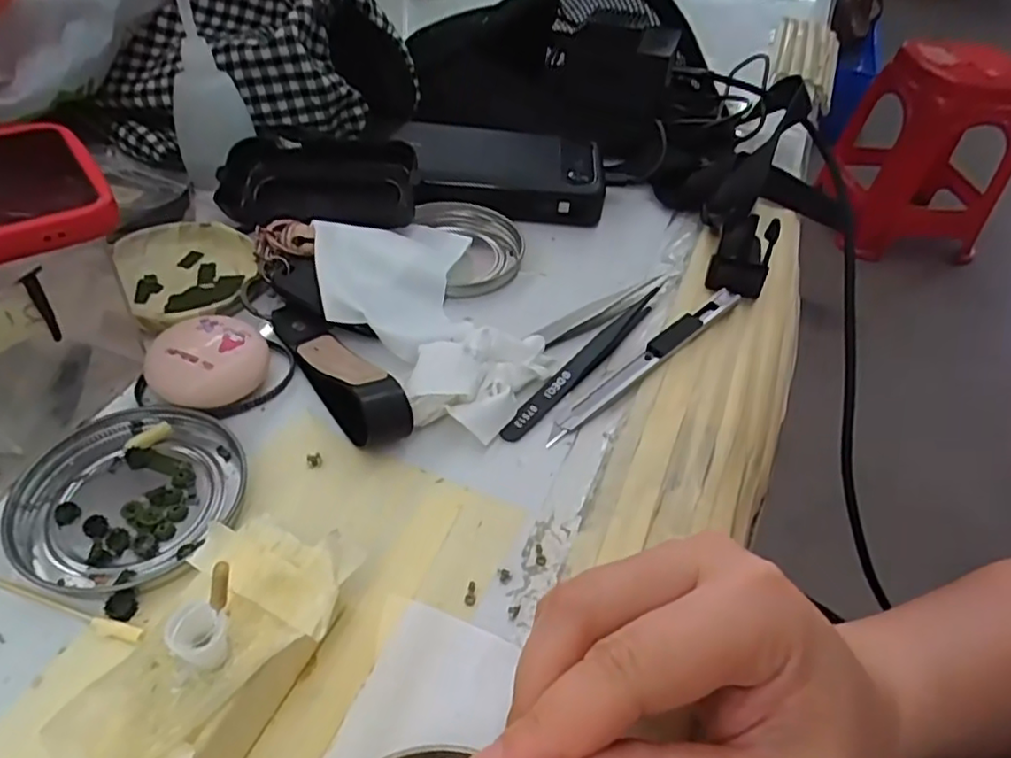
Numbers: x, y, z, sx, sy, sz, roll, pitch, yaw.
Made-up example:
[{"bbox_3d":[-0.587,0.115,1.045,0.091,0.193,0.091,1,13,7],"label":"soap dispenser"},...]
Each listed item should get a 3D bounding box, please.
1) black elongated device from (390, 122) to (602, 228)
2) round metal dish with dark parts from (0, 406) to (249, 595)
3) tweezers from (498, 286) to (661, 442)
[{"bbox_3d":[-0.003,-0.137,0.416,0.124,0.024,0.079,3,46,-3],"label":"black elongated device"},{"bbox_3d":[-0.141,0.043,0.245,0.076,0.008,0.075,3,46,-3],"label":"round metal dish with dark parts"},{"bbox_3d":[0.039,-0.010,0.315,0.012,0.005,0.123,32,51,23],"label":"tweezers"}]

